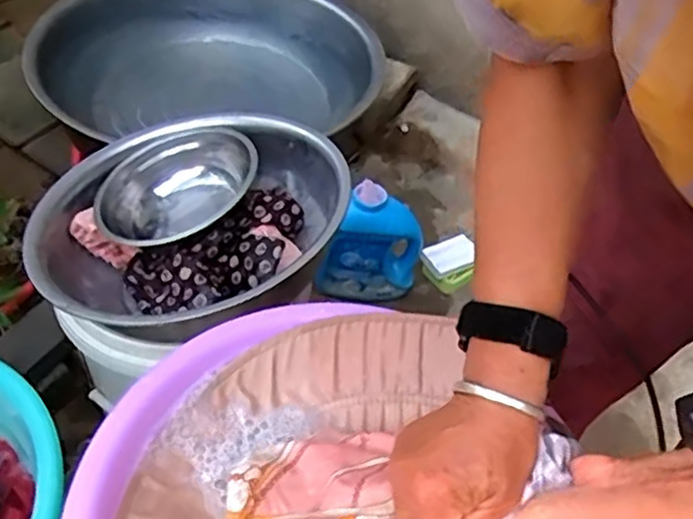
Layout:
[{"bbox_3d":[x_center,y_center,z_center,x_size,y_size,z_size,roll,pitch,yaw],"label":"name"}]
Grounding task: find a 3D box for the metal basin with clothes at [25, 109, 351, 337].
[{"bbox_3d":[-0.179,-0.039,0.818,0.358,0.140,0.358,-4,50,5],"label":"metal basin with clothes"}]

